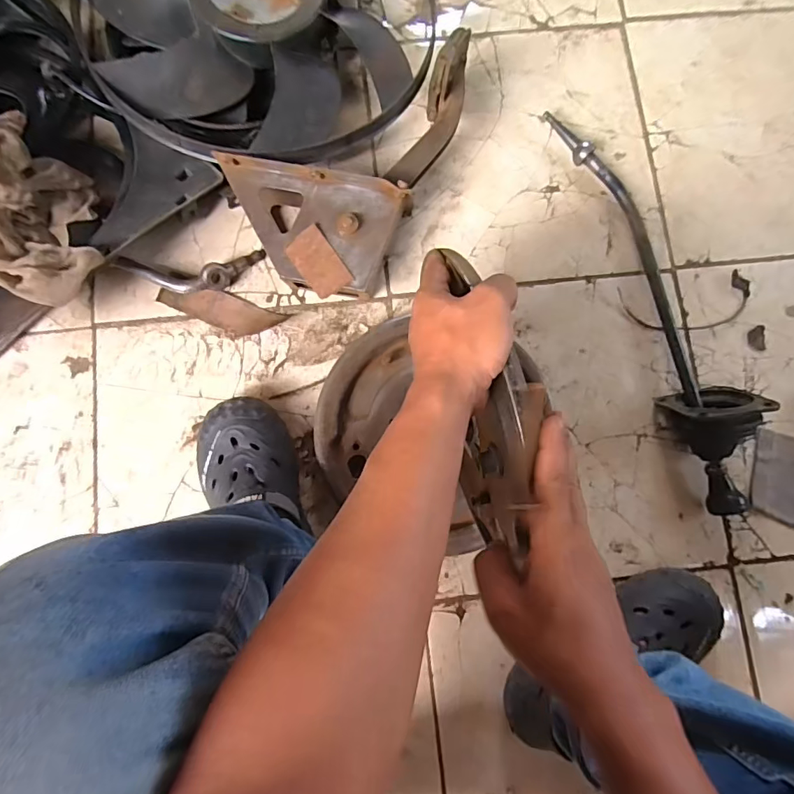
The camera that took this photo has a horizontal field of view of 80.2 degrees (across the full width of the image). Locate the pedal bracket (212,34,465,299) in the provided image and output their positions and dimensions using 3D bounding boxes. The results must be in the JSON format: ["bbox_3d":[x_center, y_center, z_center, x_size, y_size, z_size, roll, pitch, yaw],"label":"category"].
[{"bbox_3d":[-0.068,-0.318,0.625,0.222,0.109,0.356,29,82,3],"label":"pedal bracket"}]

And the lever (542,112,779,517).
[{"bbox_3d":[0.344,-0.137,0.620,0.123,0.084,0.594,-25,85,-3],"label":"lever"}]

